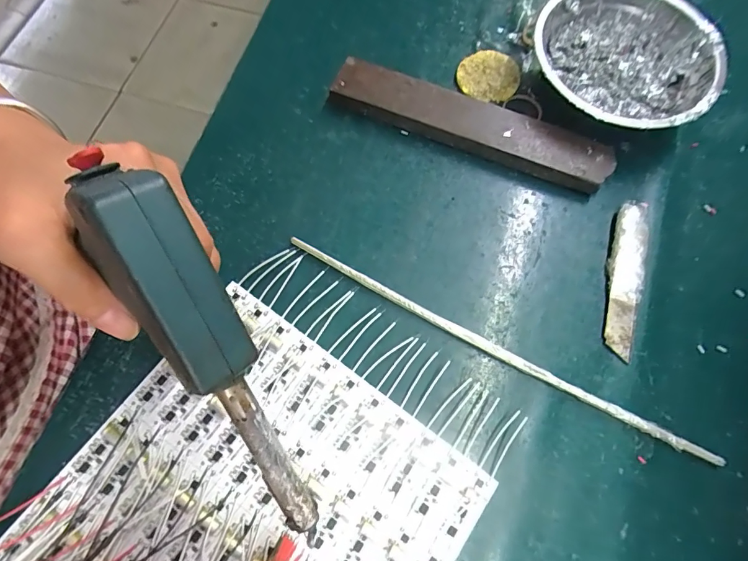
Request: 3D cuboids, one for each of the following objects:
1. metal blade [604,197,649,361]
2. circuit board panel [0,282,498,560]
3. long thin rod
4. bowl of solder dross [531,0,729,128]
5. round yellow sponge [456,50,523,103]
[{"bbox_3d":[0.158,-0.003,0.263,0.020,0.010,0.100,15,71,4],"label":"metal blade"},{"bbox_3d":[-0.076,0.142,0.214,0.191,0.010,0.223,35,74,10],"label":"circuit board panel"},{"bbox_3d":[0.068,0.038,0.252,0.273,0.007,0.010,29,73,9],"label":"long thin rod"},{"bbox_3d":[0.168,-0.145,0.289,0.116,0.043,0.117,-28,74,-10],"label":"bowl of solder dross"},{"bbox_3d":[0.087,-0.154,0.315,0.045,0.018,0.035,28,73,8],"label":"round yellow sponge"}]

